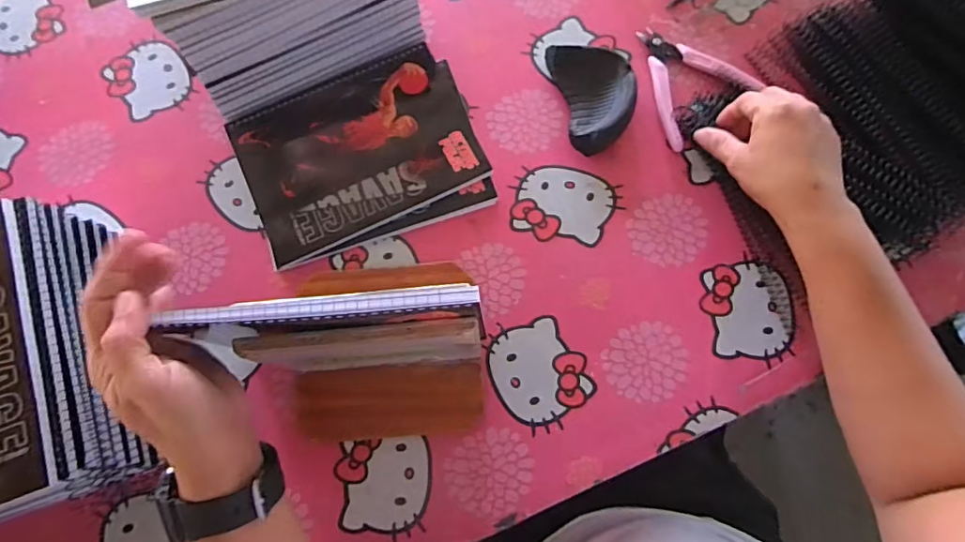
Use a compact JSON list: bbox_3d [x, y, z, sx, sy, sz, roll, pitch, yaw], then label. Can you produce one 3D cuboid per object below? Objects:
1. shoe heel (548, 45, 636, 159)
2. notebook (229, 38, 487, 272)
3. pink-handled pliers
[{"bbox_3d":[0.102,-0.154,0.466,0.066,0.025,0.099,-11,76,-2],"label":"shoe heel"},{"bbox_3d":[-0.110,-0.108,0.467,0.200,0.013,0.145,-24,76,-5],"label":"notebook"},{"bbox_3d":[0.177,-0.177,0.471,0.090,0.017,0.111,-33,77,-7],"label":"pink-handled pliers"}]

